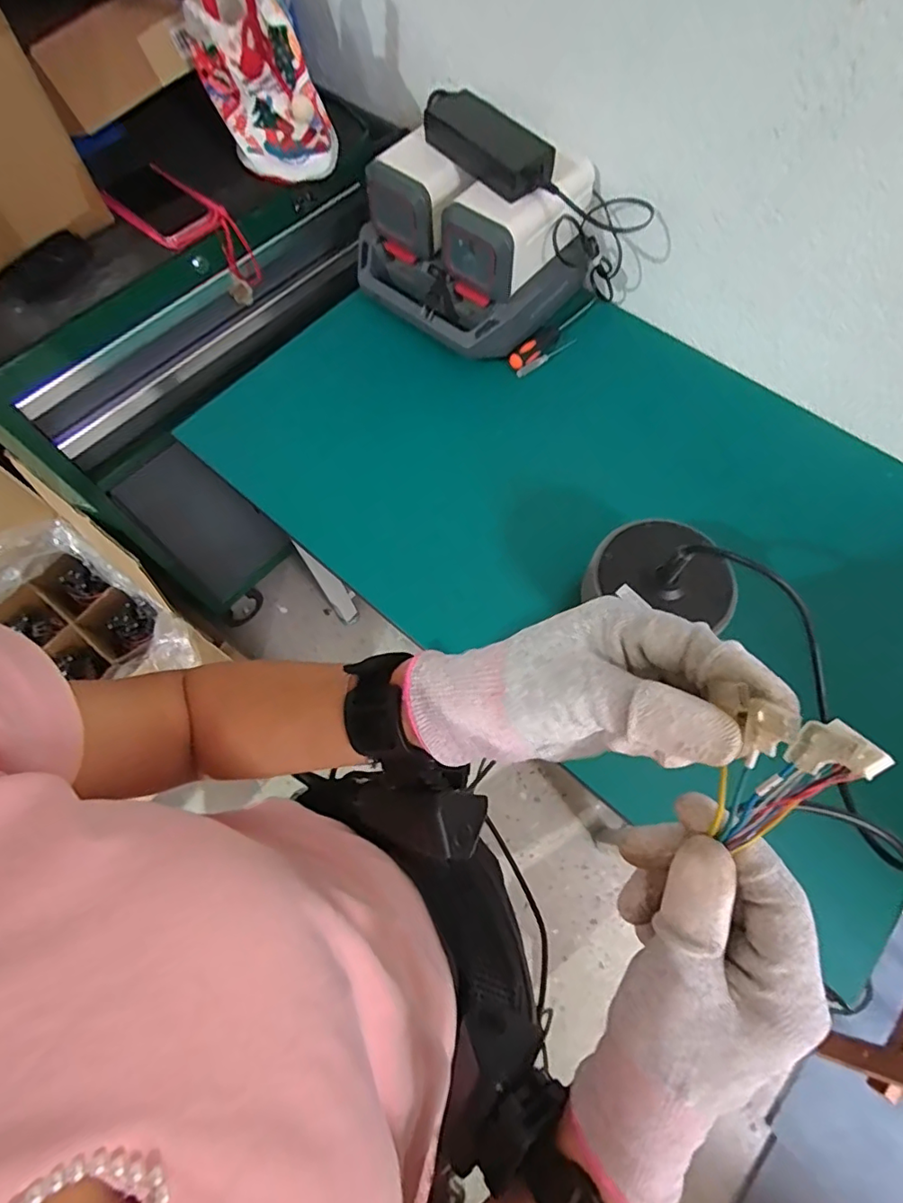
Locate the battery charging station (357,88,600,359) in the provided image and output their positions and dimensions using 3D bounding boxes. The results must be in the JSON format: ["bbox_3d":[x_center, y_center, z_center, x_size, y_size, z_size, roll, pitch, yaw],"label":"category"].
[{"bbox_3d":[0.037,-0.499,0.724,0.249,0.166,0.256,-40,72,-15],"label":"battery charging station"}]

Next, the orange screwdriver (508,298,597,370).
[{"bbox_3d":[0.151,-0.387,0.772,0.180,0.021,0.023,-41,72,-16],"label":"orange screwdriver"}]

